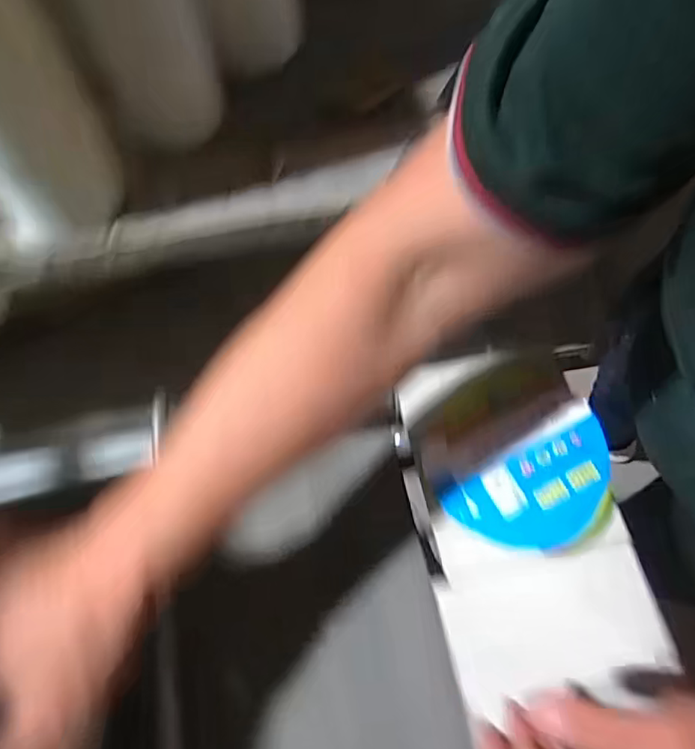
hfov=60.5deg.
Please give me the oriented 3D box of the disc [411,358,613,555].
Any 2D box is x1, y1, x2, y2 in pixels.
[{"bbox_3d":[0.119,0.060,0.438,0.128,0.030,0.139,-1,65,2],"label":"disc"}]

